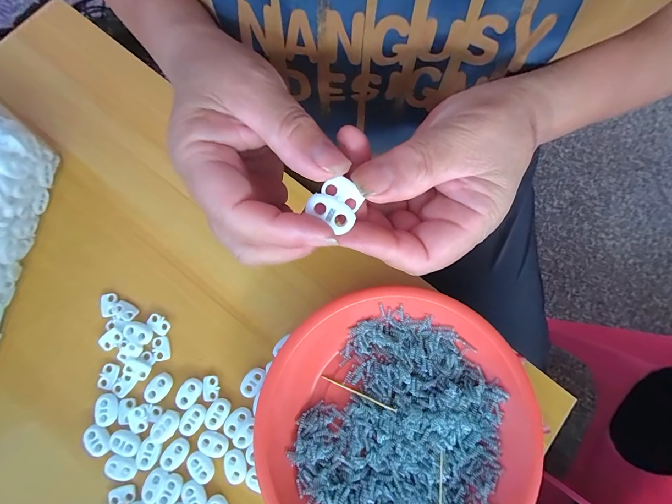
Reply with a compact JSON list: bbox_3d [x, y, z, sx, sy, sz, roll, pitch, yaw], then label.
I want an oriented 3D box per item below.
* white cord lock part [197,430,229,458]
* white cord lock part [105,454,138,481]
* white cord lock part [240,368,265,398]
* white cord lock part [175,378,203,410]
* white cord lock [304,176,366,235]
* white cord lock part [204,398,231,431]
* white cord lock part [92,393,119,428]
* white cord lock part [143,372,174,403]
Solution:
[{"bbox_3d":[-0.091,0.141,0.224,0.022,0.004,0.016,22,81,3],"label":"white cord lock part"},{"bbox_3d":[-0.154,0.155,0.218,0.021,0.004,0.015,13,80,1],"label":"white cord lock part"},{"bbox_3d":[-0.064,0.099,0.233,0.014,0.004,0.022,28,81,4],"label":"white cord lock part"},{"bbox_3d":[-0.112,0.107,0.230,0.015,0.004,0.022,26,81,4],"label":"white cord lock part"},{"bbox_3d":[0.000,-0.021,0.132,0.019,0.007,0.020,36,80,8],"label":"white cord lock"},{"bbox_3d":[-0.089,0.121,0.227,0.015,0.004,0.022,25,81,4],"label":"white cord lock part"},{"bbox_3d":[-0.171,0.118,0.226,0.014,0.006,0.022,6,80,0],"label":"white cord lock part"},{"bbox_3d":[-0.135,0.103,0.231,0.015,0.004,0.022,35,82,5],"label":"white cord lock part"}]

